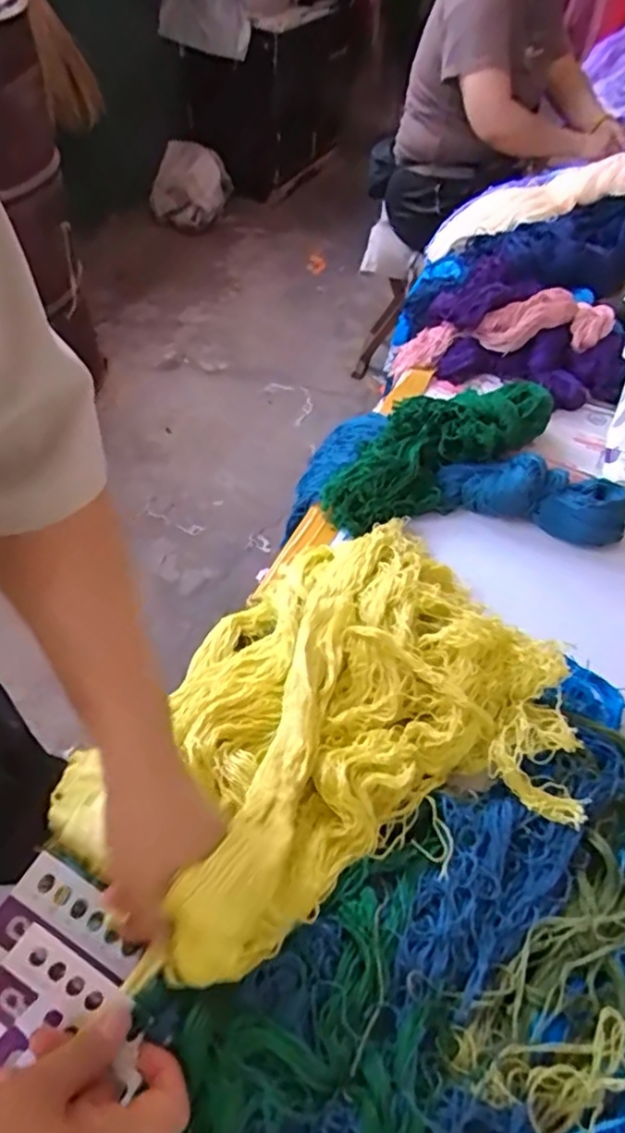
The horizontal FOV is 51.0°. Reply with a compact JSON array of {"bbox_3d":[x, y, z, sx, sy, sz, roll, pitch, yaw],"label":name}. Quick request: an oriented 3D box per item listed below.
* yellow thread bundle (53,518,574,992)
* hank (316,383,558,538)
[{"bbox_3d":[0.014,0.103,0.528,0.388,0.128,0.302,-26,57,-25],"label":"yellow thread bundle"},{"bbox_3d":[0.165,-0.154,0.804,0.345,0.077,0.126,-26,57,-24],"label":"hank"}]

